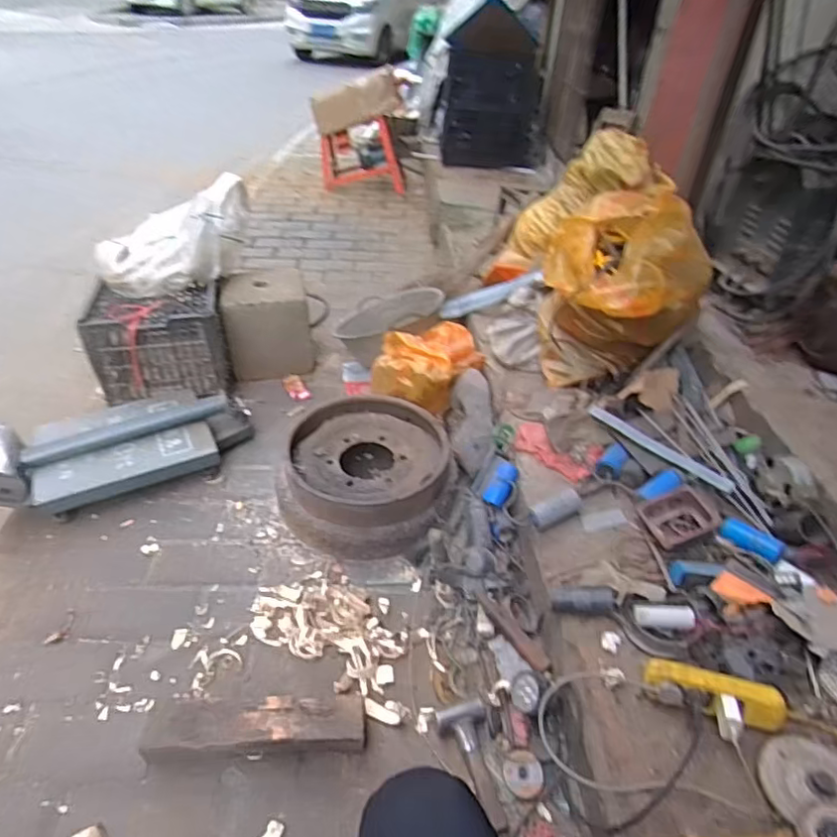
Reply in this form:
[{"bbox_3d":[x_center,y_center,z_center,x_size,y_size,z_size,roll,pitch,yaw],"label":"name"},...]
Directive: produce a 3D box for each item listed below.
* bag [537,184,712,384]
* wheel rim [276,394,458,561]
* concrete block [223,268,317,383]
[{"bbox_3d":[0.484,-0.297,1.414,0.362,0.466,0.324,13,38,13],"label":"bag"},{"bbox_3d":[-0.121,0.130,1.436,0.416,0.148,0.430,5,37,2],"label":"wheel rim"},{"bbox_3d":[-0.489,-0.298,1.904,0.264,0.305,0.213,-6,38,-13],"label":"concrete block"}]

